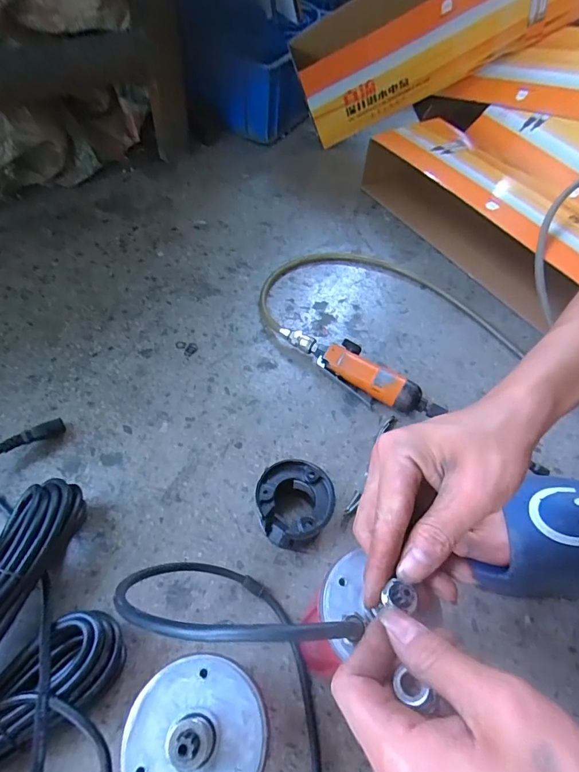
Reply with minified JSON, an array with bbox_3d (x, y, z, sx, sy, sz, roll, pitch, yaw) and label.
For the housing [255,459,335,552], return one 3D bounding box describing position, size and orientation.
[{"bbox_3d":[0.004,0.122,0.432,0.071,0.070,0.067,2,55,-3],"label":"housing"}]

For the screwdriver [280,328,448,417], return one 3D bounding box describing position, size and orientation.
[{"bbox_3d":[0.087,-0.026,0.561,0.222,0.039,0.057,31,58,17],"label":"screwdriver"}]

